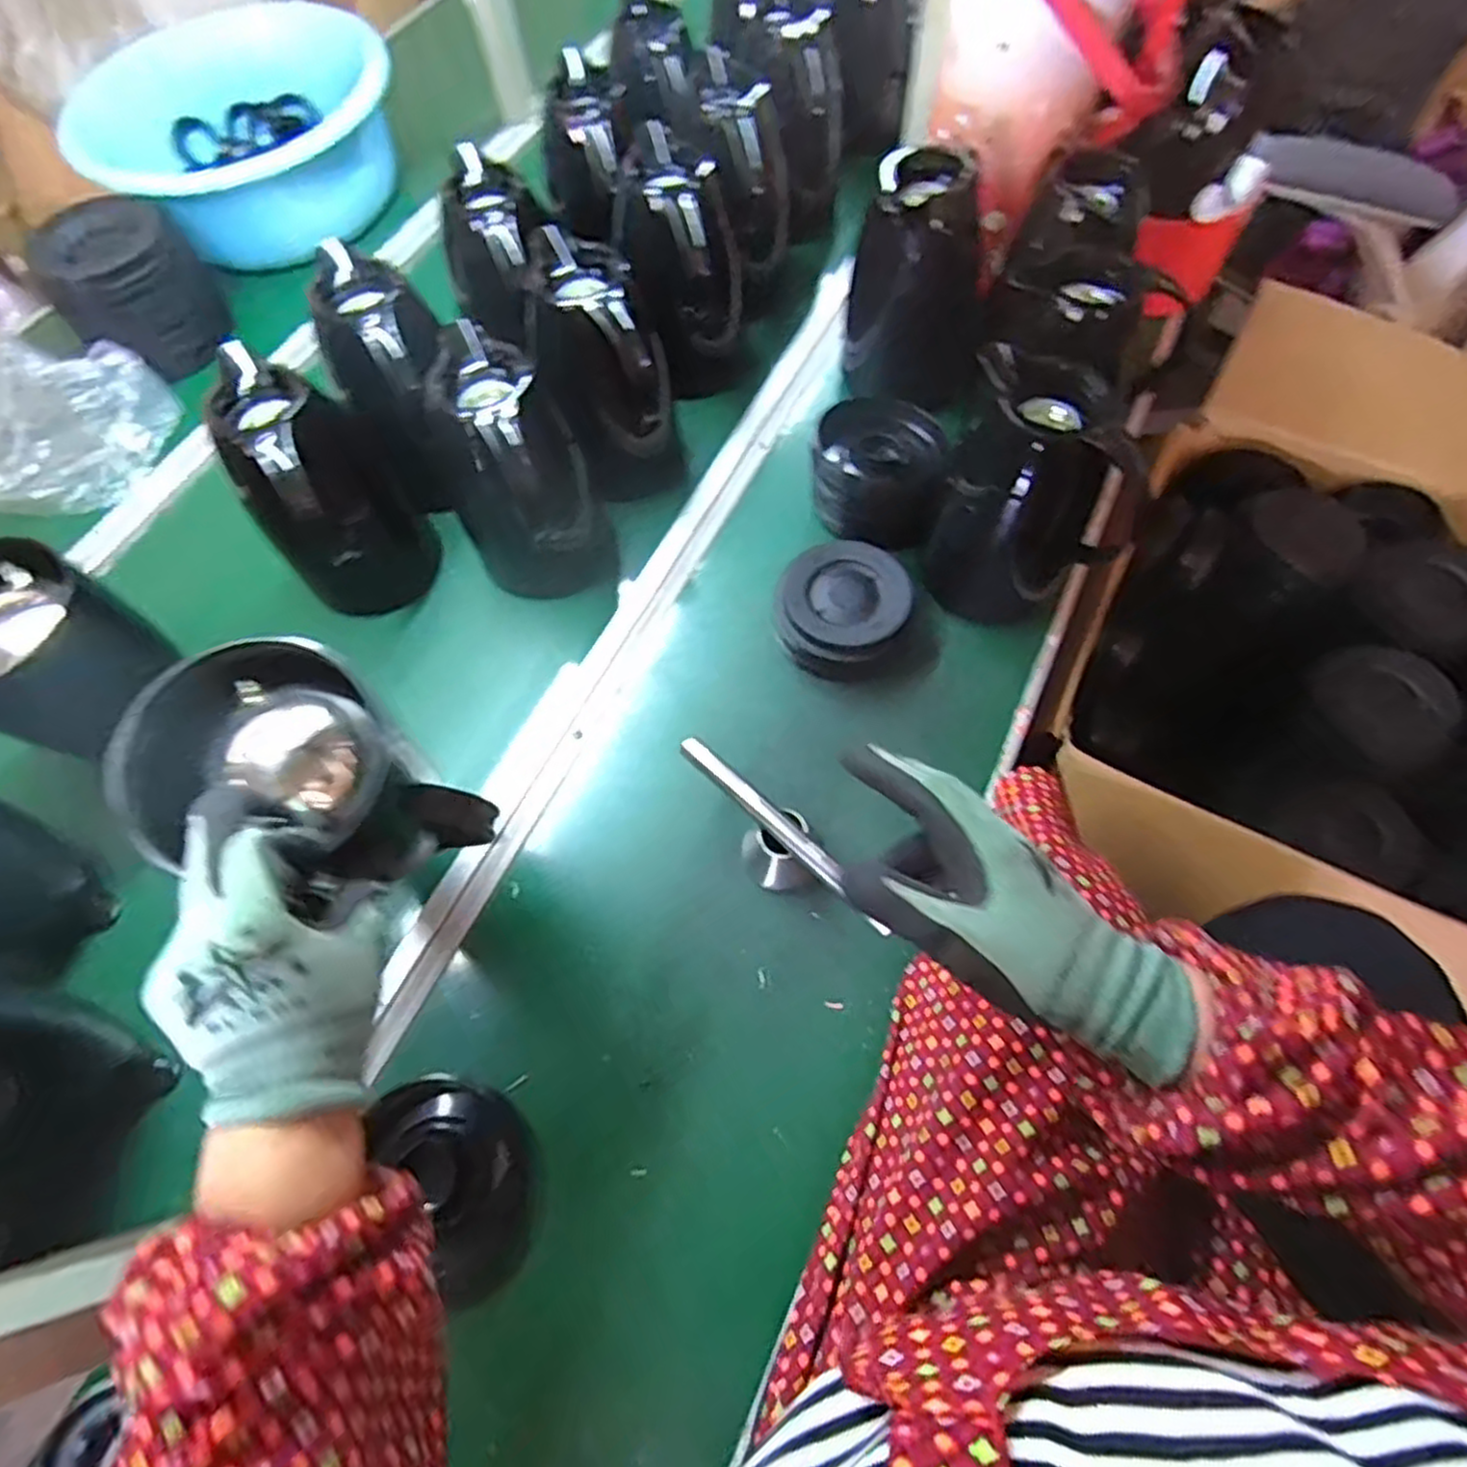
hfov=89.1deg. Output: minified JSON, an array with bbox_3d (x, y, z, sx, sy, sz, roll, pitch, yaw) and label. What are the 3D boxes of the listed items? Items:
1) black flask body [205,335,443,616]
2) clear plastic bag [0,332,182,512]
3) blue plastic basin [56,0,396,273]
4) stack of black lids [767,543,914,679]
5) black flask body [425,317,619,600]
[{"bbox_3d":[-0.343,-0.200,0.635,0.130,0.189,0.120,38,73,19],"label":"black flask body"},{"bbox_3d":[-0.754,-0.321,0.781,0.280,0.074,0.214,15,67,10],"label":"clear plastic bag"},{"bbox_3d":[-0.611,-0.756,0.948,0.375,0.122,0.416,-31,67,-11],"label":"blue plastic basin"},{"bbox_3d":[0.097,-0.108,0.658,0.119,0.046,0.117,13,66,9],"label":"stack of black lids"},{"bbox_3d":[-0.174,-0.214,0.638,0.132,0.199,0.102,29,70,16],"label":"black flask body"}]

